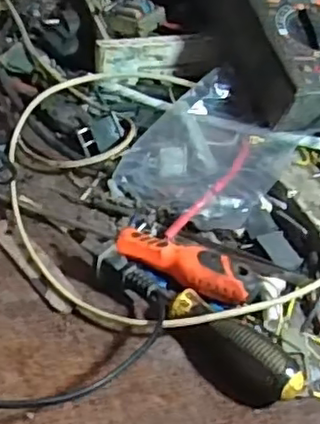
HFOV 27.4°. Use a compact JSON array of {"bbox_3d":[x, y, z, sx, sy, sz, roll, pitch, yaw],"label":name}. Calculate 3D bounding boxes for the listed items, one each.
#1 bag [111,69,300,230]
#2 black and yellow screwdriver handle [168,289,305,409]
[{"bbox_3d":[0.044,-0.046,0.491,0.104,0.031,0.149,26,46,20],"label":"bag"},{"bbox_3d":[0.038,0.079,0.367,0.084,0.029,0.029,36,50,29],"label":"black and yellow screwdriver handle"}]

